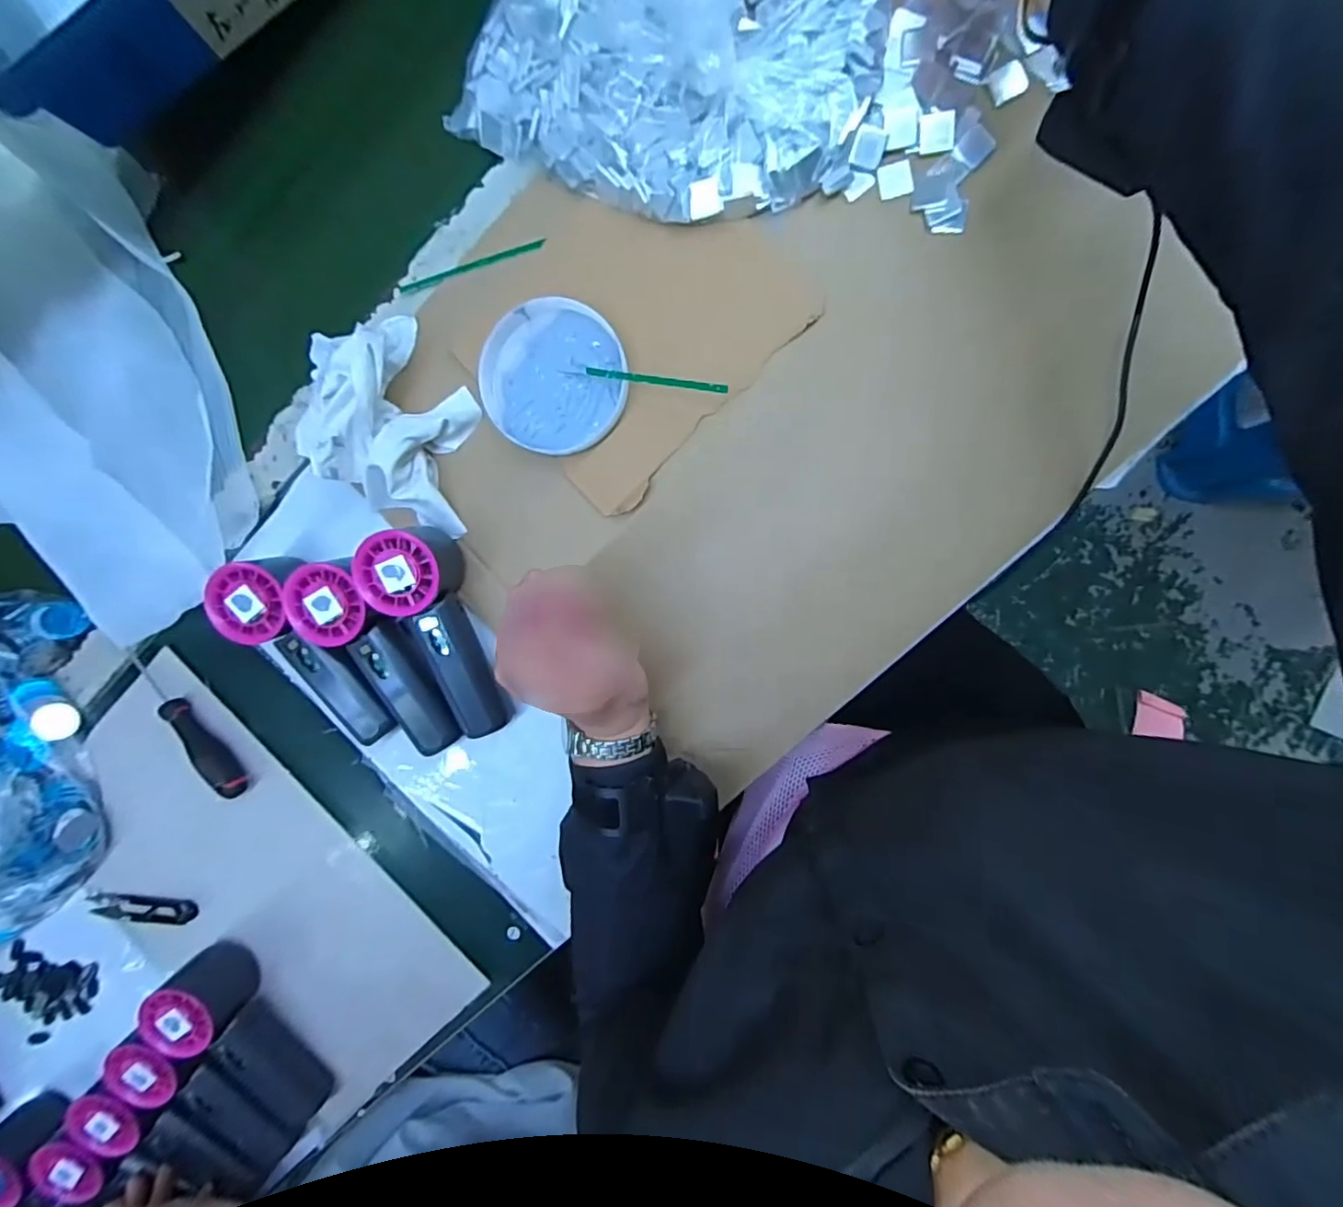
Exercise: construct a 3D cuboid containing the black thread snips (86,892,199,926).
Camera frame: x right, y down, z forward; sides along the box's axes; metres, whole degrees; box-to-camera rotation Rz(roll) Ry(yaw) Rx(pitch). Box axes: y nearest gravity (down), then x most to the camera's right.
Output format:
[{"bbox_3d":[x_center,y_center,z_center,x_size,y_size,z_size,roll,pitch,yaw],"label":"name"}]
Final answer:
[{"bbox_3d":[-0.450,0.258,0.487,0.105,0.016,0.018,1,97,5],"label":"black thread snips"}]

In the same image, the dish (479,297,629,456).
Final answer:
[{"bbox_3d":[-0.080,-0.155,0.400,0.097,0.022,0.098,1,97,6],"label":"dish"}]

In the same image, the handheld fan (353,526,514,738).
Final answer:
[{"bbox_3d":[-0.165,0.023,0.408,0.053,0.057,0.153,-17,94,7],"label":"handheld fan"}]

